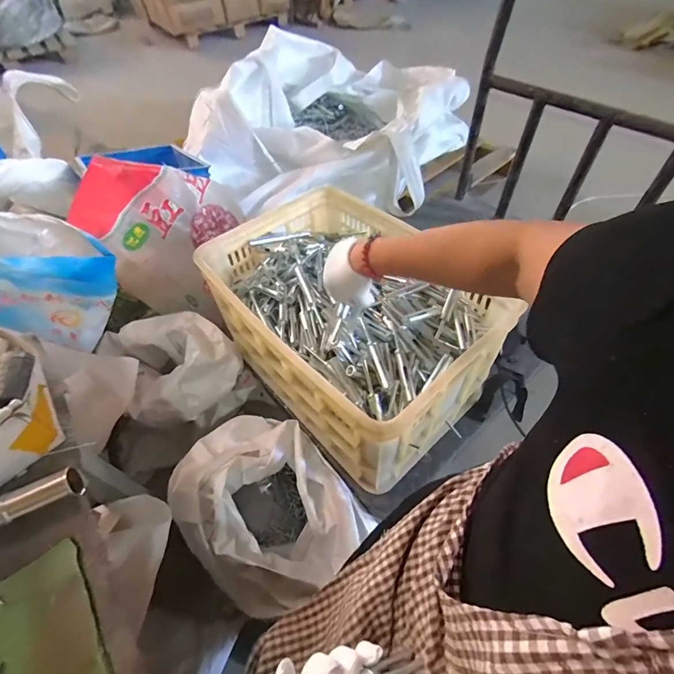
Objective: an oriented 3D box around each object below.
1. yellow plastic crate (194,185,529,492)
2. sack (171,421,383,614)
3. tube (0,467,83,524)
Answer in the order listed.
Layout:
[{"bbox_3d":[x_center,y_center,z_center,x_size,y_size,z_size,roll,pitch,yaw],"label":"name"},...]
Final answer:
[{"bbox_3d":[0.018,-0.050,0.735,0.365,0.198,0.526,-35,57,-22],"label":"yellow plastic crate"},{"bbox_3d":[-0.125,0.350,0.740,0.268,0.321,0.338,-37,58,-23],"label":"sack"},{"bbox_3d":[-0.289,0.154,0.335,0.098,0.025,0.024,-24,54,-15],"label":"tube"}]

